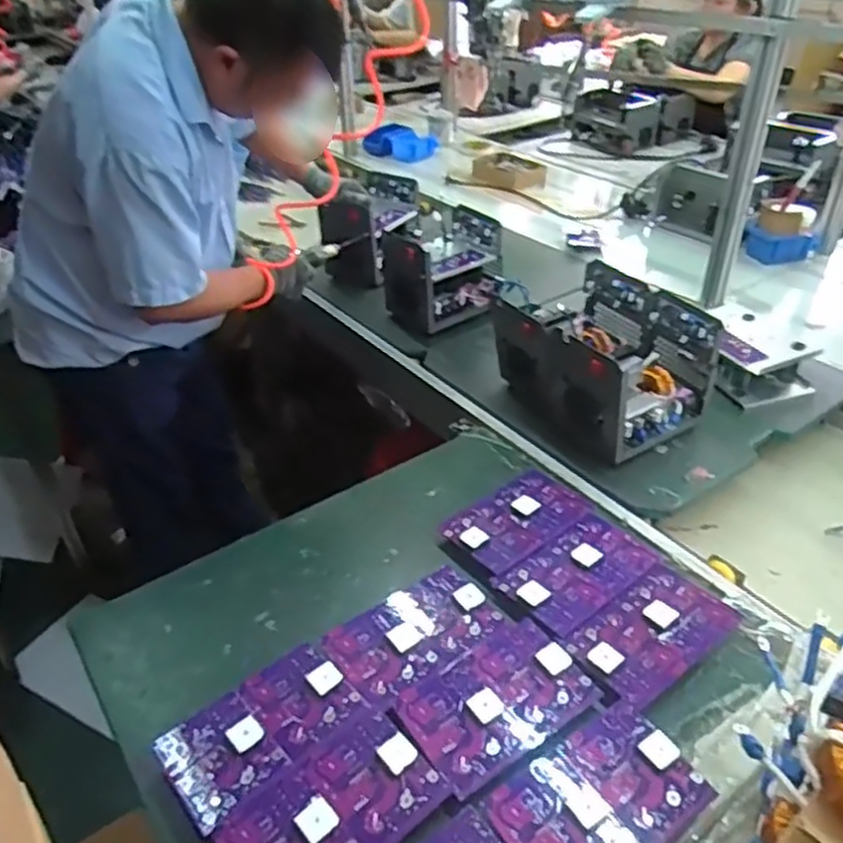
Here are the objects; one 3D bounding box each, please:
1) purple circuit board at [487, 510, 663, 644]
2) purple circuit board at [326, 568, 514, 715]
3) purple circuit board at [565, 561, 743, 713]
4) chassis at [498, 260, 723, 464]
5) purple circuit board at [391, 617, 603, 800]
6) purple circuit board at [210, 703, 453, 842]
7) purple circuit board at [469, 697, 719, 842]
[{"bbox_3d":[0.208,0.194,0.948,0.200,0.008,0.120,-28,43,-31],"label":"purple circuit board"},{"bbox_3d":[-0.003,0.247,0.866,0.197,0.017,0.123,-24,41,-27],"label":"purple circuit board"},{"bbox_3d":[0.277,0.245,0.862,0.200,0.011,0.117,-26,43,-30],"label":"purple circuit board"},{"bbox_3d":[0.314,-0.113,1.221,0.269,0.179,0.297,-19,39,-22],"label":"chassis"},{"bbox_3d":[0.083,0.306,0.795,0.198,0.013,0.129,-23,41,-26],"label":"purple circuit board"},{"bbox_3d":[-0.087,0.375,0.701,0.200,0.010,0.128,-28,44,-31],"label":"purple circuit board"},{"bbox_3d":[0.168,0.362,0.701,0.198,0.008,0.129,-23,41,-26],"label":"purple circuit board"}]

